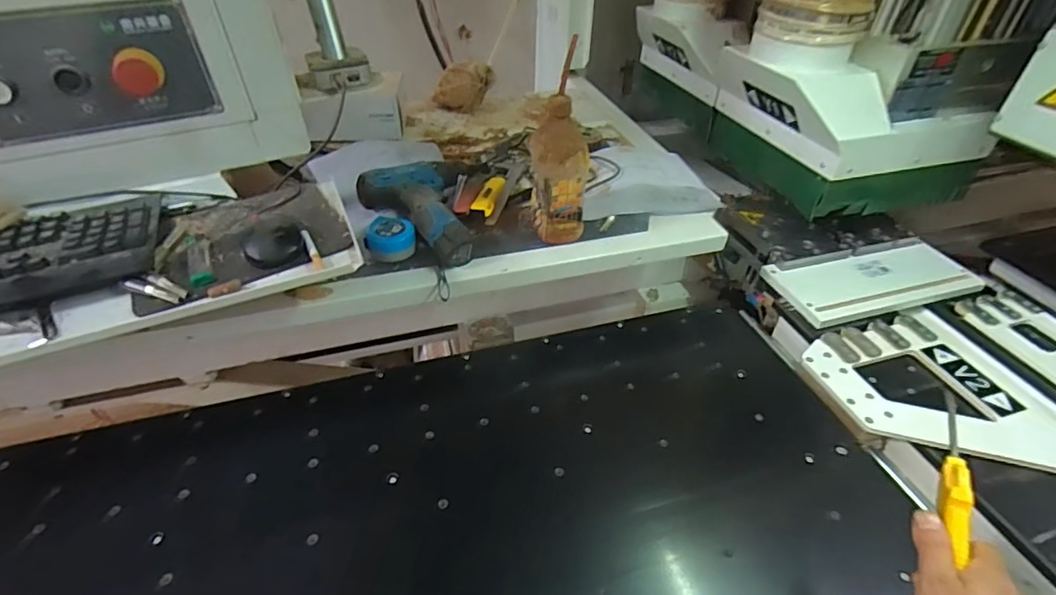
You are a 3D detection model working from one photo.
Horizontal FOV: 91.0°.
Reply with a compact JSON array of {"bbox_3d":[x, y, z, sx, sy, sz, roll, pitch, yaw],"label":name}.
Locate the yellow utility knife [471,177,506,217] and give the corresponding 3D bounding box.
[{"bbox_3d":[-0.057,-0.163,0.808,0.029,0.025,0.137,8,43,7],"label":"yellow utility knife"}]

